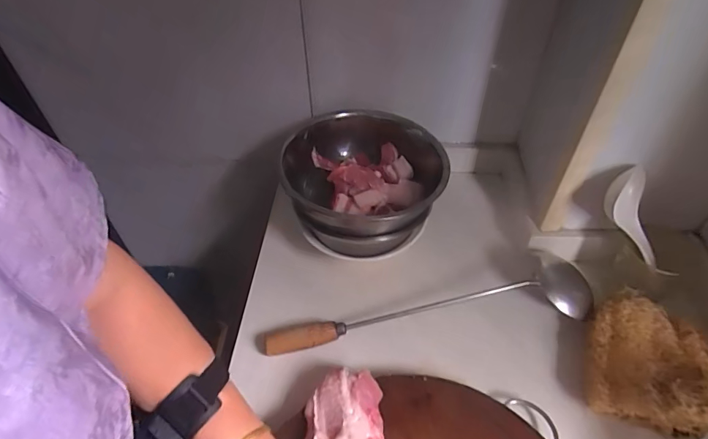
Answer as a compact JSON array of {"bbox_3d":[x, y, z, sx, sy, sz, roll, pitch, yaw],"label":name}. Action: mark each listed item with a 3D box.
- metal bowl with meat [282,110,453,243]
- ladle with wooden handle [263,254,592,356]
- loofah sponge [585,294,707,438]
[{"bbox_3d":[0.018,-0.065,0.597,0.210,0.079,0.209,-1,47,1],"label":"metal bowl with meat"},{"bbox_3d":[0.097,0.110,0.536,0.413,0.039,0.077,-8,47,-6],"label":"ladle with wooden handle"},{"bbox_3d":[0.329,0.156,0.478,0.118,0.052,0.138,16,49,15],"label":"loofah sponge"}]

